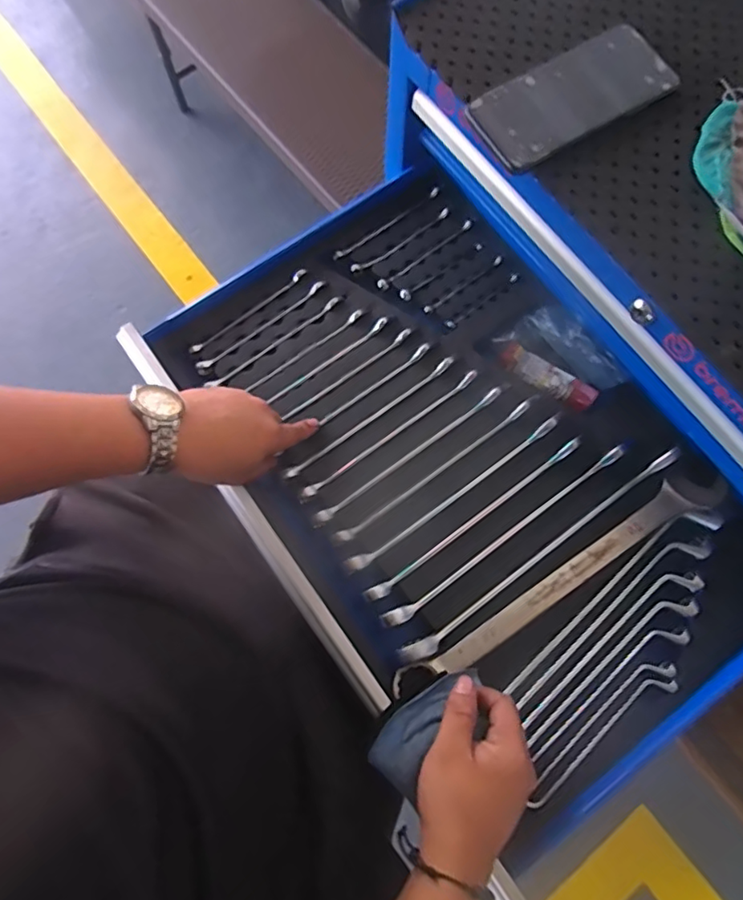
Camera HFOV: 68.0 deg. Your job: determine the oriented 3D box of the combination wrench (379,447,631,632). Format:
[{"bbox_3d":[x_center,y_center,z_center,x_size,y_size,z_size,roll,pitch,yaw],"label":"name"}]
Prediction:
[{"bbox_3d":[0.127,0.079,0.510,0.275,0.026,0.015,-34,79,-9],"label":"combination wrench"}]

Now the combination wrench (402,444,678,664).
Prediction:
[{"bbox_3d":[0.158,0.095,0.501,0.314,0.025,0.018,-34,79,-9],"label":"combination wrench"}]

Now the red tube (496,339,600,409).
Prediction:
[{"bbox_3d":[0.180,-0.076,0.565,0.102,0.026,0.027,37,78,8],"label":"red tube"}]

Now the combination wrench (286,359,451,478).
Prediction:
[{"bbox_3d":[-0.001,-0.032,0.549,0.204,0.017,0.010,-35,79,-9],"label":"combination wrench"}]

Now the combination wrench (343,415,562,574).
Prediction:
[{"bbox_3d":[0.079,0.042,0.524,0.247,0.024,0.013,-34,79,-9],"label":"combination wrench"}]

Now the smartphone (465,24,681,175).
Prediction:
[{"bbox_3d":[0.162,-0.285,0.445,0.163,0.012,0.075,-30,78,-8],"label":"smartphone"}]

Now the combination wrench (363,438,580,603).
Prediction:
[{"bbox_3d":[0.098,0.066,0.517,0.246,0.022,0.013,-34,79,-9],"label":"combination wrench"}]

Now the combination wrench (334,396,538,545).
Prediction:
[{"bbox_3d":[0.065,0.019,0.532,0.236,0.022,0.013,-34,79,-9],"label":"combination wrench"}]

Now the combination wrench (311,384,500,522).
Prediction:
[{"bbox_3d":[0.038,0.004,0.535,0.216,0.025,0.011,-35,79,-9],"label":"combination wrench"}]

